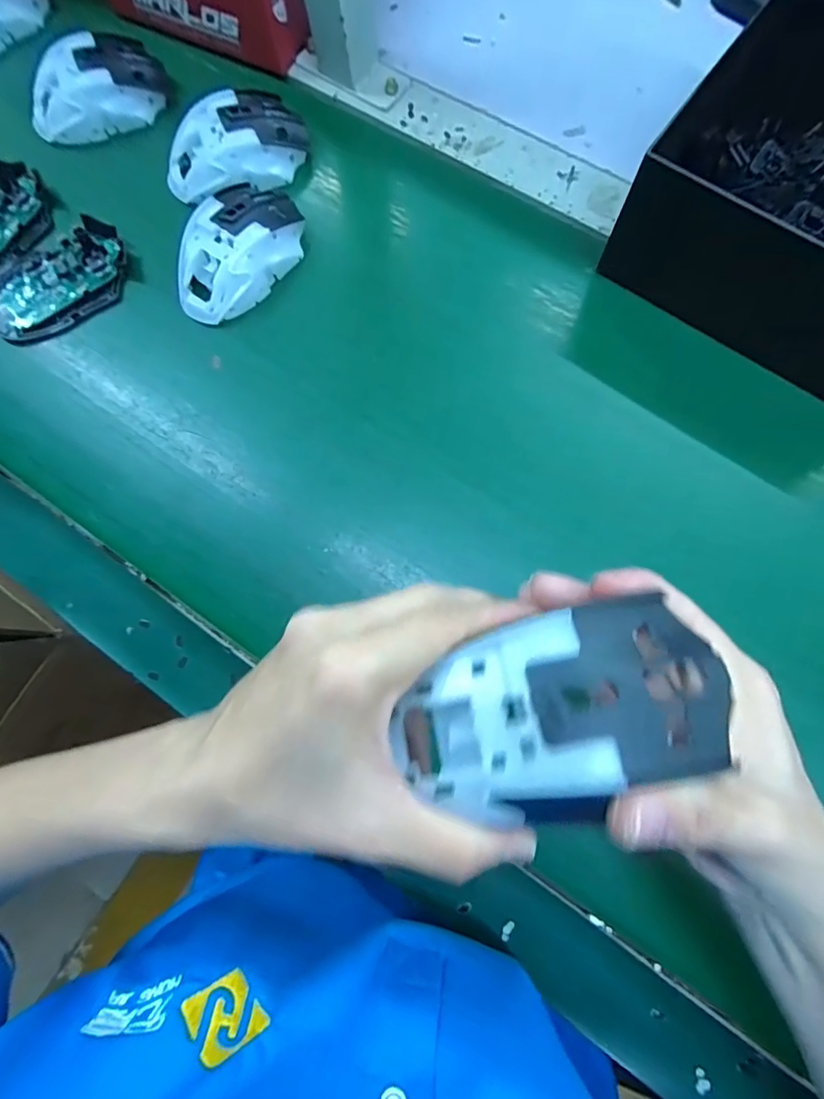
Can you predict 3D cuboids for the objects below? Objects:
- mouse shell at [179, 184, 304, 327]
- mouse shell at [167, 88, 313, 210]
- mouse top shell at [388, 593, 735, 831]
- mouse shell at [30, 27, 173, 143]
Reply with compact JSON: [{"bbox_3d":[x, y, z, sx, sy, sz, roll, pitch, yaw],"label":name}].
[{"bbox_3d":[-0.129,-0.224,0.364,0.062,0.037,0.113,31,80,6],"label":"mouse shell"},{"bbox_3d":[-0.139,-0.316,0.383,0.112,0.031,0.065,-27,80,-5],"label":"mouse shell"},{"bbox_3d":[0.046,0.051,0.158,0.103,0.026,0.057,-9,79,-1],"label":"mouse top shell"},{"bbox_3d":[-0.260,-0.379,0.397,0.111,0.032,0.056,-35,80,-6],"label":"mouse shell"}]

